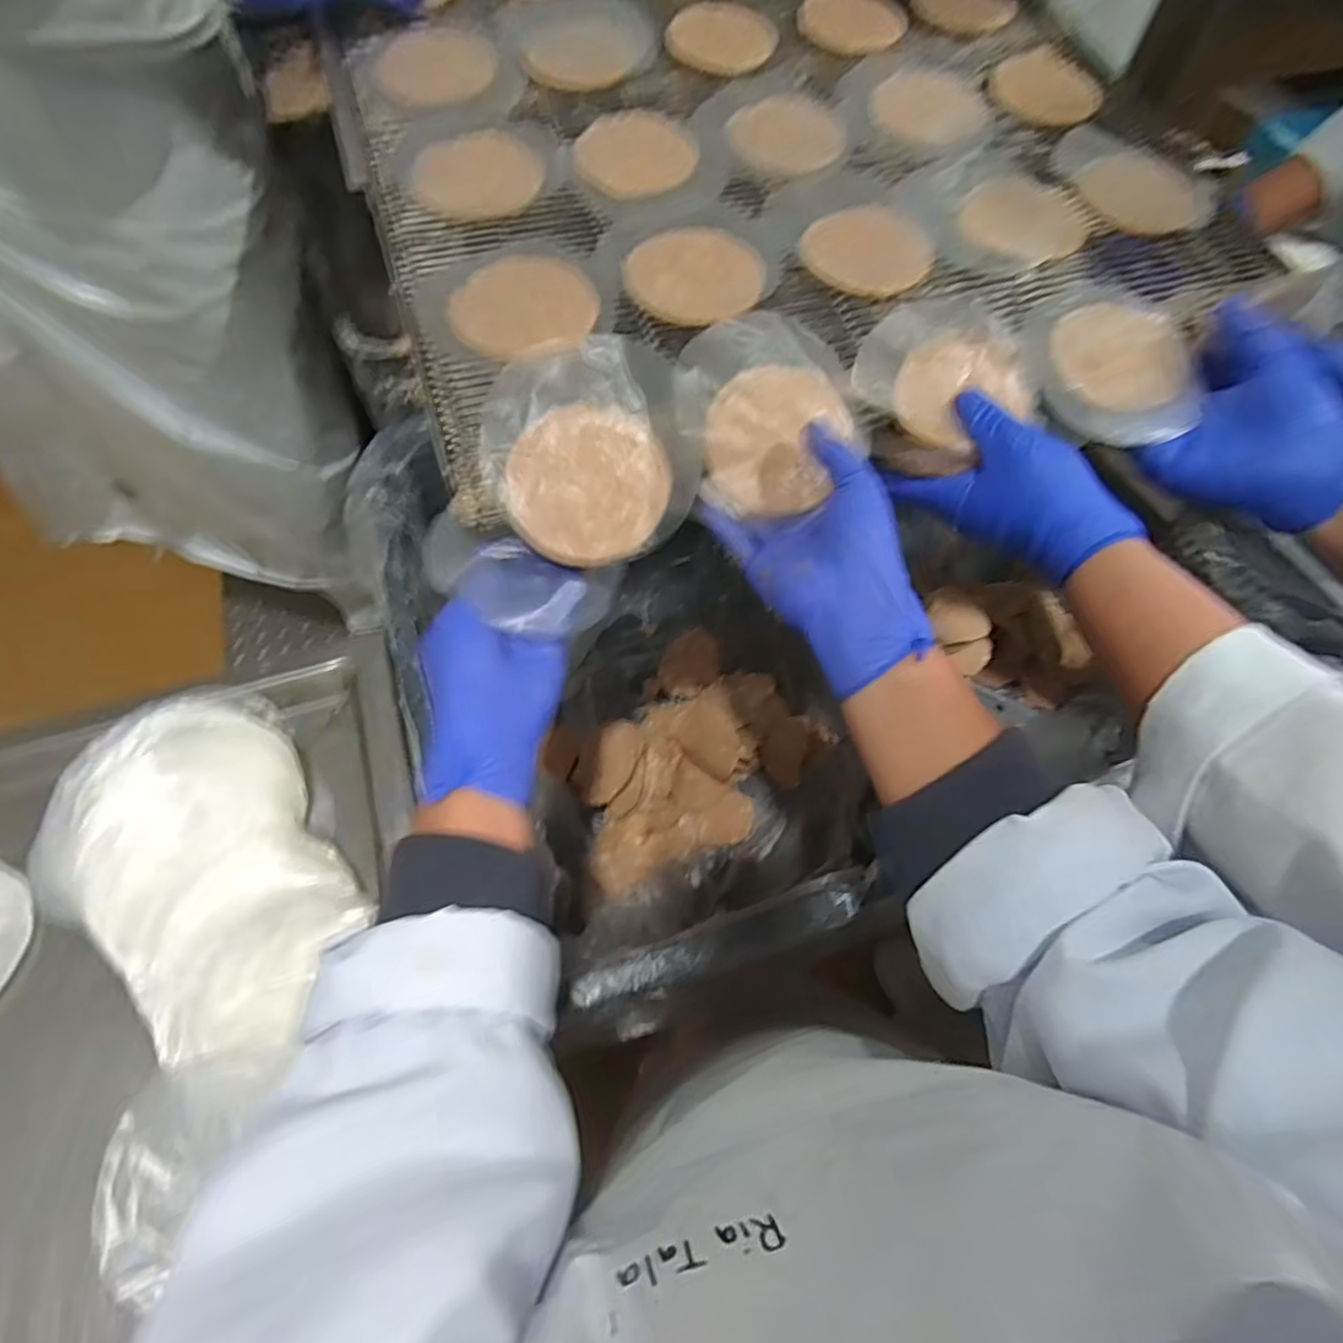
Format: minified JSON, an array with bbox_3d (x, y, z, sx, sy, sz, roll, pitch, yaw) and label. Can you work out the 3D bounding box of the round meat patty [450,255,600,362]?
[{"bbox_3d":[-0.089,-0.227,0.413,0.084,0.004,0.086,1,67,-2],"label":"round meat patty"}]

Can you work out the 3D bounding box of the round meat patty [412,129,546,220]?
[{"bbox_3d":[-0.134,-0.349,0.467,0.086,0.008,0.082,1,67,-2],"label":"round meat patty"}]

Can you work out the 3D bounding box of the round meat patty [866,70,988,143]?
[{"bbox_3d":[0.205,-0.447,0.528,0.086,0.010,0.079,1,67,-2],"label":"round meat patty"}]

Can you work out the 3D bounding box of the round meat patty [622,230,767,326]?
[{"bbox_3d":[0.016,-0.257,0.431,0.084,0.006,0.084,1,67,-2],"label":"round meat patty"}]

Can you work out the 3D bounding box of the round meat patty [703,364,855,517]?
[{"bbox_3d":[0.059,-0.137,0.386,0.076,0.006,0.089,31,86,-14],"label":"round meat patty"}]

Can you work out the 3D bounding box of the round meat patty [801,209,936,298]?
[{"bbox_3d":[0.133,-0.287,0.452,0.083,0.004,0.078,1,67,-2],"label":"round meat patty"}]

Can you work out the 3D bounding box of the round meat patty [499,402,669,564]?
[{"bbox_3d":[-0.045,-0.104,0.368,0.086,0.006,0.079,0,91,-9],"label":"round meat patty"}]

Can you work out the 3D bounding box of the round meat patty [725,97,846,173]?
[{"bbox_3d":[0.086,-0.402,0.499,0.087,0.009,0.073,-7,67,-5],"label":"round meat patty"}]

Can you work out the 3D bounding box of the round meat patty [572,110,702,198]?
[{"bbox_3d":[-0.025,-0.372,0.478,0.085,0.005,0.088,1,67,-2],"label":"round meat patty"}]

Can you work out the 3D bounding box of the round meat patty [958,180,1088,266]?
[{"bbox_3d":[0.248,-0.318,0.472,0.082,0.004,0.080,1,67,-2],"label":"round meat patty"}]

